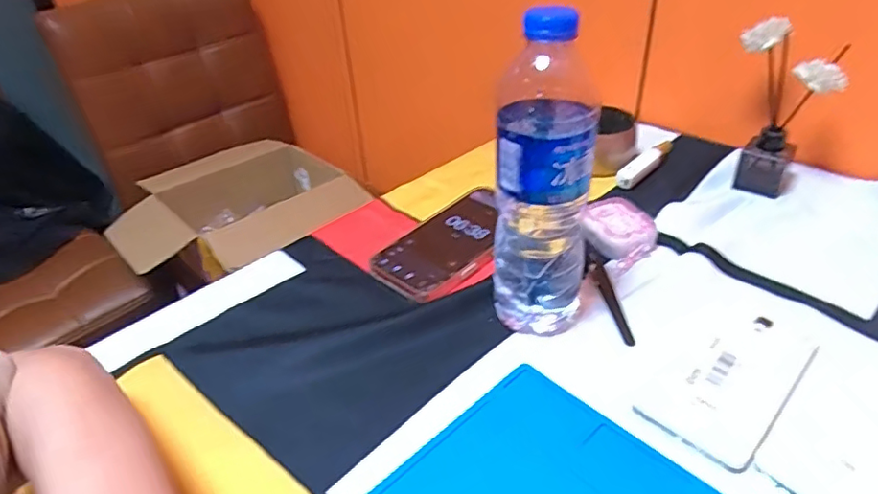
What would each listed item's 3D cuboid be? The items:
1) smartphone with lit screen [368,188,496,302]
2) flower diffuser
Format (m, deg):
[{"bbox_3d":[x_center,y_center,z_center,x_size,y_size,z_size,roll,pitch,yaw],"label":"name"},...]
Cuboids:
[{"bbox_3d":[0.015,-0.007,0.530,0.082,0.010,0.166,26,45,34],"label":"smartphone with lit screen"},{"bbox_3d":[0.330,-0.133,0.555,0.063,0.152,0.068,-3,36,1],"label":"flower diffuser"}]

